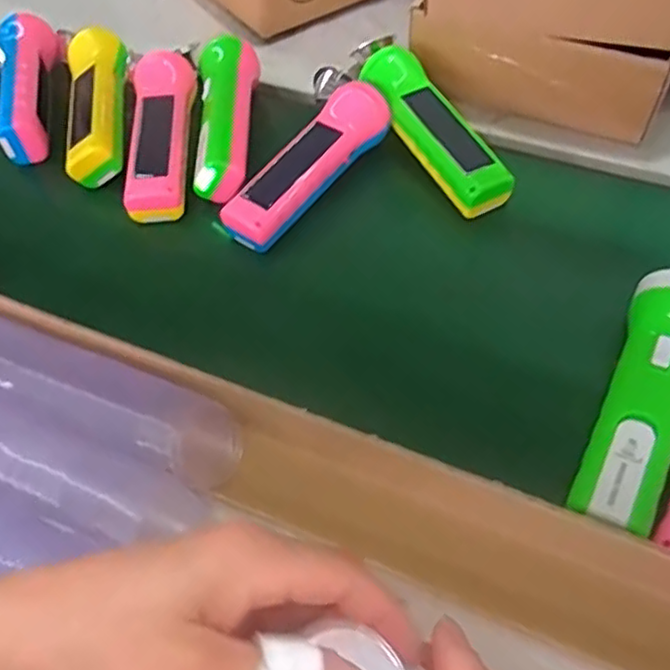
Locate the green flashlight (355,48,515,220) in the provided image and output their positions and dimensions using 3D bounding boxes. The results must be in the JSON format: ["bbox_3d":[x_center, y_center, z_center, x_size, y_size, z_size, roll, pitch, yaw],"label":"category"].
[{"bbox_3d":[0.077,-0.162,0.512,0.044,0.027,0.158,-26,71,-13],"label":"green flashlight"}]

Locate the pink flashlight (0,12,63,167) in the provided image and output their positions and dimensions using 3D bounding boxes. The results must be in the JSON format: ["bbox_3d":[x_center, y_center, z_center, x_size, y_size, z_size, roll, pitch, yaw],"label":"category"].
[{"bbox_3d":[-0.276,-0.221,0.587,0.053,0.049,0.165,-8,69,-1],"label":"pink flashlight"}]

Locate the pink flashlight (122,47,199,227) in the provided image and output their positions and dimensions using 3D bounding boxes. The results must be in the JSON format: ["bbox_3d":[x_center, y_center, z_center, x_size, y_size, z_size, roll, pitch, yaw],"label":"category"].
[{"bbox_3d":[-0.142,-0.169,0.544,0.050,0.048,0.157,-6,56,0],"label":"pink flashlight"}]

